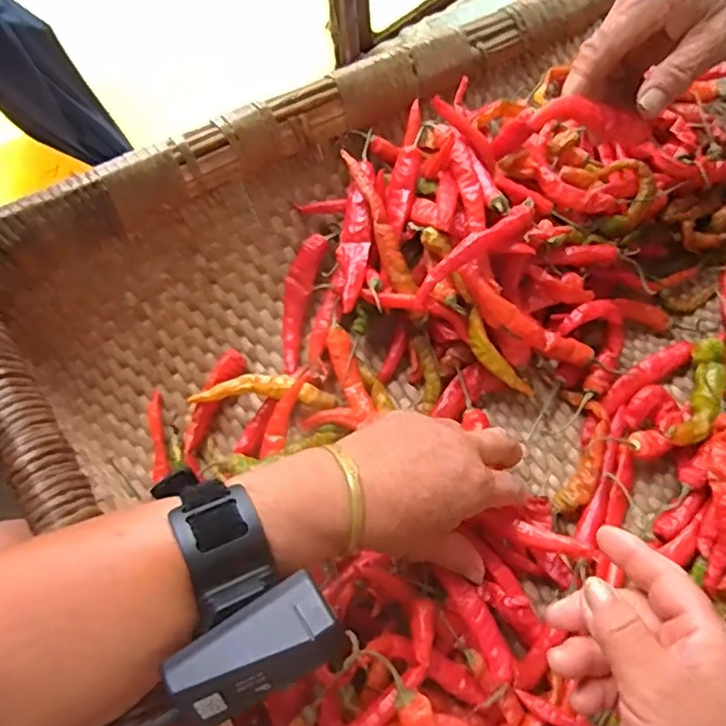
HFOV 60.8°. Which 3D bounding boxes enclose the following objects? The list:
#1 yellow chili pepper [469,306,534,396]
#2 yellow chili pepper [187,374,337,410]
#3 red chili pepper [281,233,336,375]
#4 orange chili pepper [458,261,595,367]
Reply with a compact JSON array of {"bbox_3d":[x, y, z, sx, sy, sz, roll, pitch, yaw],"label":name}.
[{"bbox_3d":[0.087,-0.003,0.407,0.017,0.009,0.068,-38,95,-12],"label":"yellow chili pepper"},{"bbox_3d":[-0.068,0.019,0.425,0.096,0.015,0.021,1,68,3],"label":"yellow chili pepper"},{"bbox_3d":[-0.047,-0.046,0.454,0.024,0.013,0.104,13,89,8],"label":"red chili pepper"},{"bbox_3d":[0.102,-0.026,0.393,0.103,0.016,0.020,33,72,-9],"label":"orange chili pepper"}]

